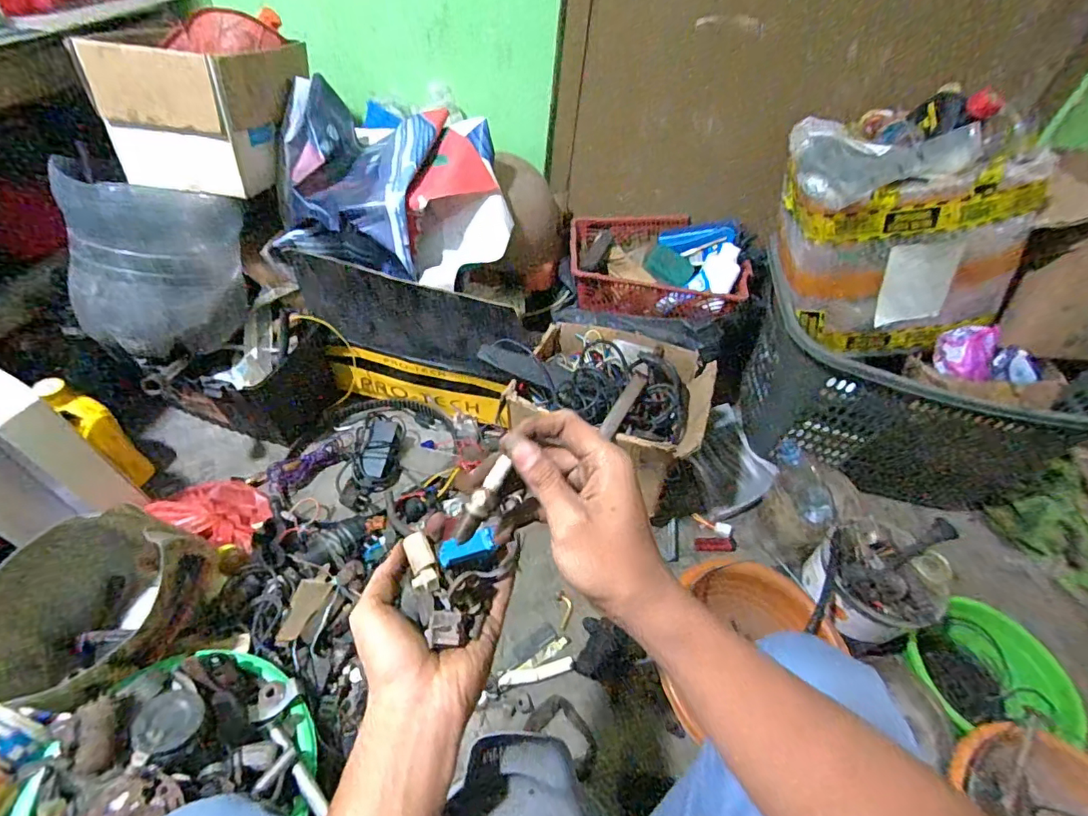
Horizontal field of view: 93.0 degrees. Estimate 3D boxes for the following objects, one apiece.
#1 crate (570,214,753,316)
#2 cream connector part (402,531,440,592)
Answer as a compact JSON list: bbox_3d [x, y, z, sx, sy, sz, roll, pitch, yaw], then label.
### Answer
[{"bbox_3d":[0.226,-0.294,1.055,0.350,0.090,0.272,7,47,0],"label":"crate"},{"bbox_3d":[-0.090,0.112,0.379,0.018,0.010,0.045,-14,58,-19],"label":"cream connector part"}]

